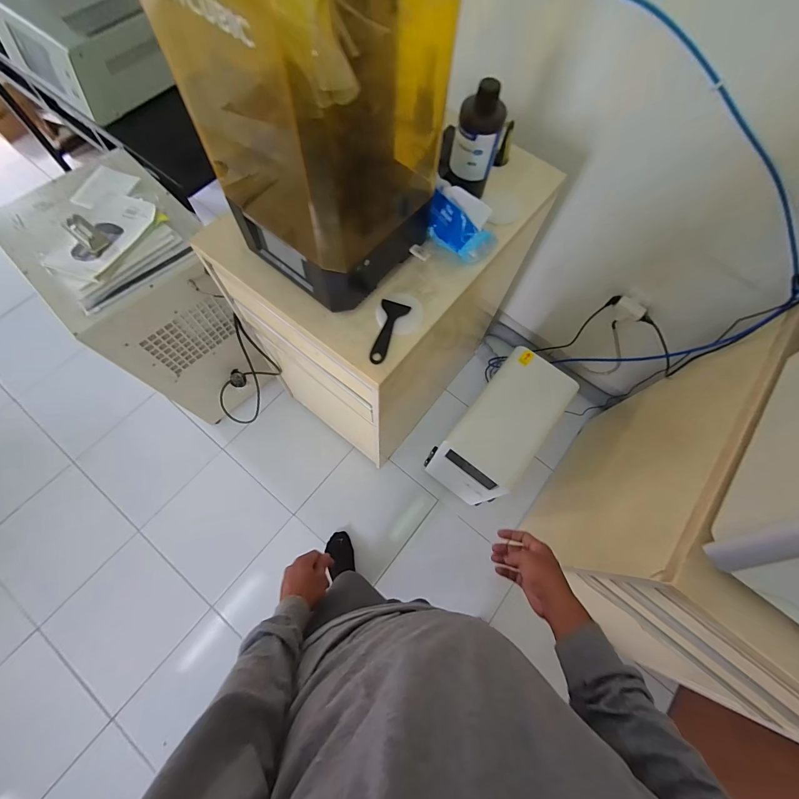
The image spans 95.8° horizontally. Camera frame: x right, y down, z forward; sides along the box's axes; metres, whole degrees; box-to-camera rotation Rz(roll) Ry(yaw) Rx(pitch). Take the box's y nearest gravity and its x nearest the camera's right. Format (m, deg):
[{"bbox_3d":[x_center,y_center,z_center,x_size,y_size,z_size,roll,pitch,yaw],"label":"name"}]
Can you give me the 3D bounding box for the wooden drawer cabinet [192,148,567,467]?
[{"bbox_3d":[-0.035,-0.276,1.183,0.517,0.867,0.700,38,73,11],"label":"wooden drawer cabinet"}]

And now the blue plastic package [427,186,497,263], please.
[{"bbox_3d":[0.113,-0.334,0.710,0.149,0.093,0.076,29,72,9],"label":"blue plastic package"}]

